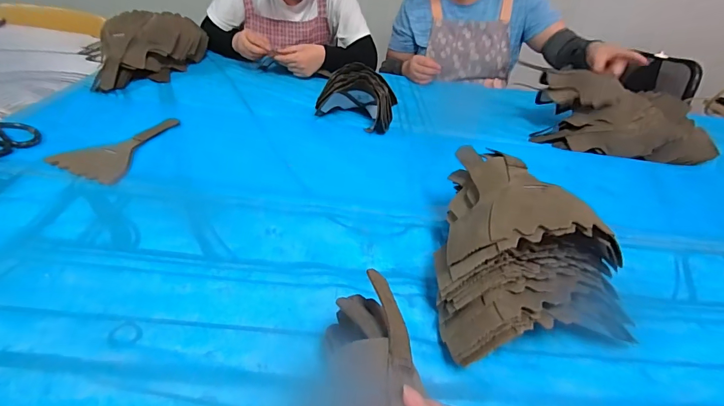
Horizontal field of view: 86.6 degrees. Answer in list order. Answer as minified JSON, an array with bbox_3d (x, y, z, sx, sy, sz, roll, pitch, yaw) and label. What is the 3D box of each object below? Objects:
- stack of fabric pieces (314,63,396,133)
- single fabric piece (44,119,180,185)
[{"bbox_3d":[-0.005,-0.223,0.812,0.152,0.099,0.107,18,37,13],"label":"stack of fabric pieces"},{"bbox_3d":[-0.396,-0.100,0.646,0.112,0.010,0.199,15,36,8],"label":"single fabric piece"}]

